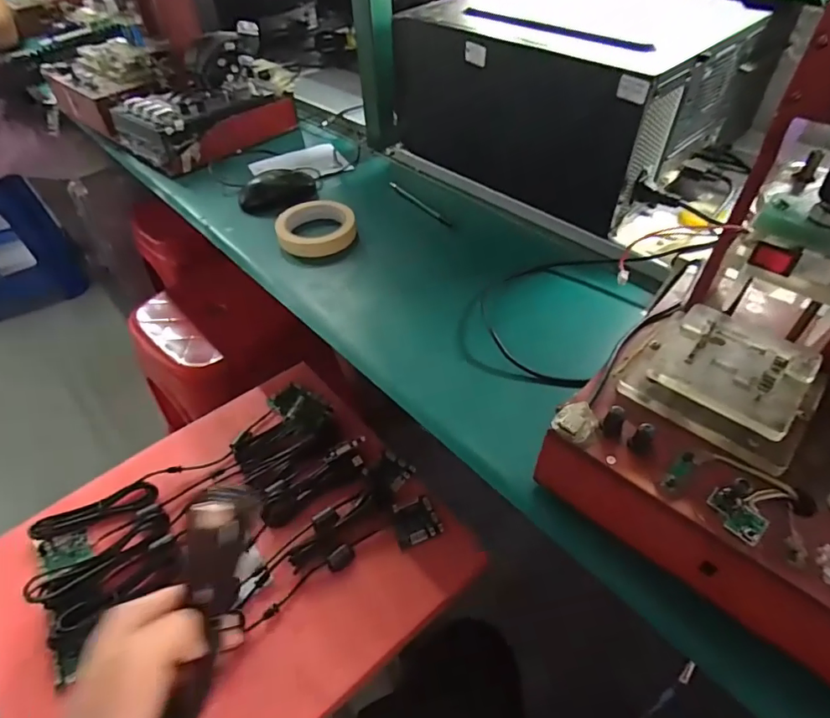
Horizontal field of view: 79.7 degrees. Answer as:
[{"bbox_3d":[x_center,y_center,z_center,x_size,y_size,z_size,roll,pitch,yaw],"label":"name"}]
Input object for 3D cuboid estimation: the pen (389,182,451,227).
[{"bbox_3d":[0.006,-0.222,0.706,0.010,0.004,0.152,-27,51,-21],"label":"pen"}]

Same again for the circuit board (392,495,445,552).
[{"bbox_3d":[0.000,0.210,0.647,0.057,0.006,0.056,-18,49,-13],"label":"circuit board"}]

